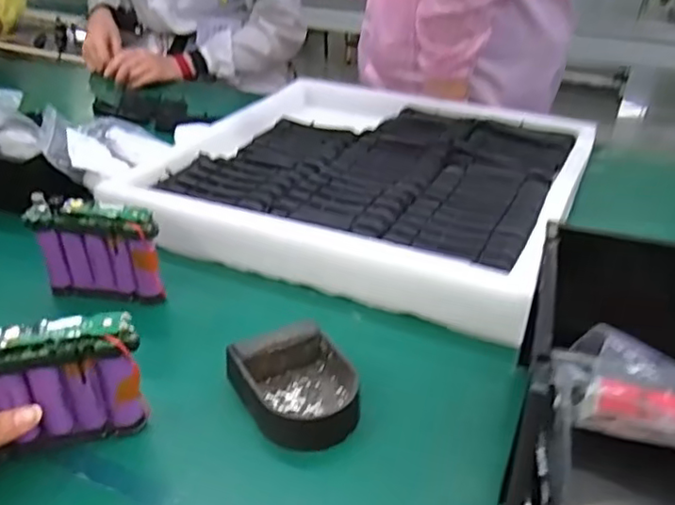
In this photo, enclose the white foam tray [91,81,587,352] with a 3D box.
[{"bbox_3d":[0.041,-0.100,0.754,0.449,0.062,0.458,15,34,21],"label":"white foam tray"}]

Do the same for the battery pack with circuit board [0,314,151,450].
[{"bbox_3d":[-0.186,0.086,0.402,0.111,0.089,0.019,-9,33,-17],"label":"battery pack with circuit board"}]

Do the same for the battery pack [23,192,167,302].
[{"bbox_3d":[-0.211,0.000,0.554,0.109,0.093,0.021,5,31,5],"label":"battery pack"}]

